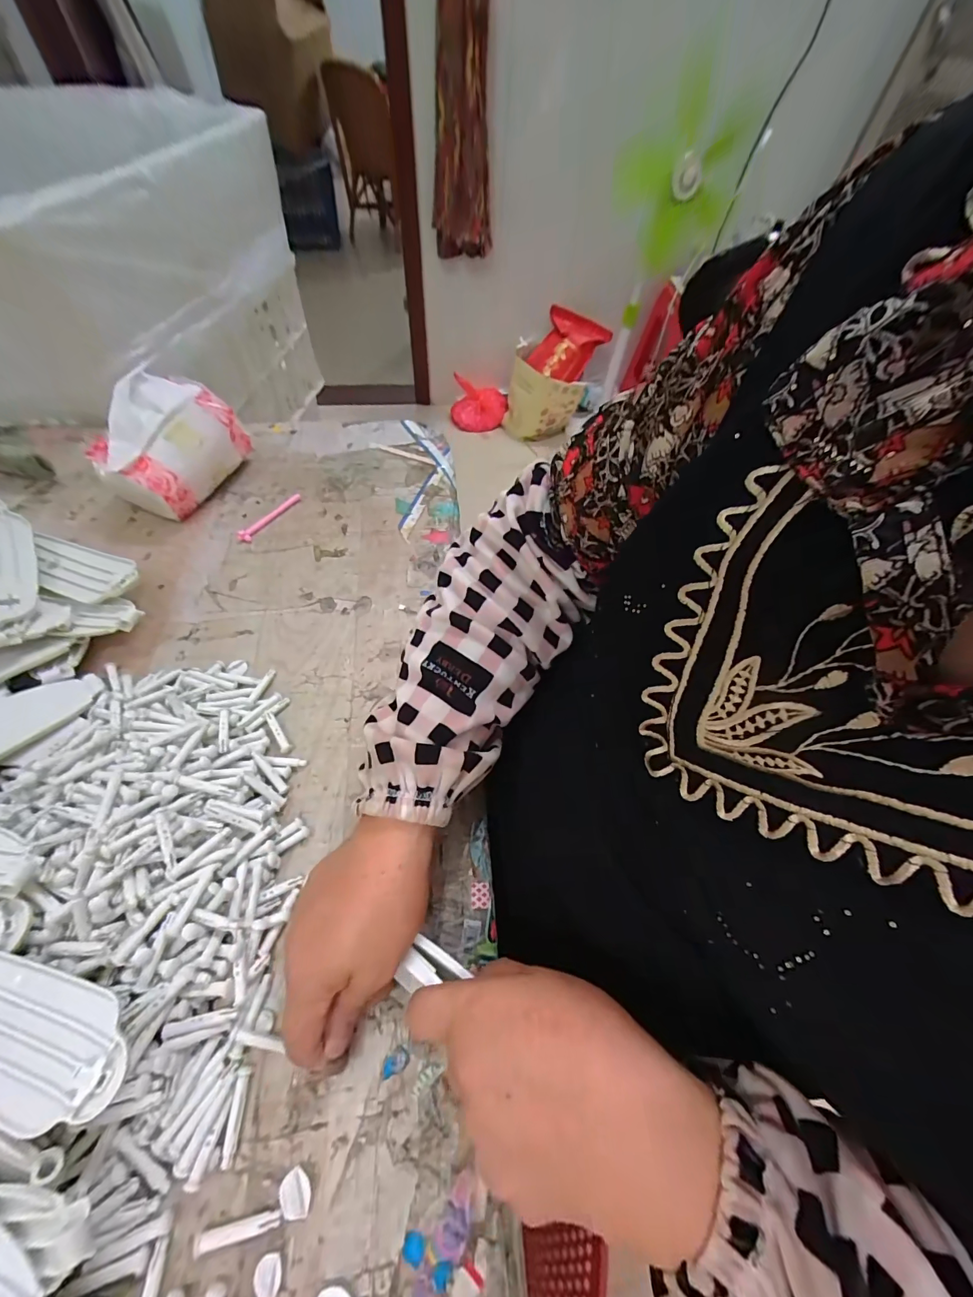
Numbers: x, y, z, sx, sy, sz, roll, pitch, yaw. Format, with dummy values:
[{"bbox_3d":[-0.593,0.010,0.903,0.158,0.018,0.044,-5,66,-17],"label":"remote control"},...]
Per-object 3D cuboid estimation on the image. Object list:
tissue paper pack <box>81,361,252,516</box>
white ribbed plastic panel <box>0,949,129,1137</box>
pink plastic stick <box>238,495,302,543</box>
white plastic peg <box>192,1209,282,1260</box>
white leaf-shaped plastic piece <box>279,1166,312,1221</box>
[{"bbox_3d":[-0.340,-0.212,0.450,0.086,0.095,0.134,17,59,7],"label":"tissue paper pack"},{"bbox_3d":[-0.250,0.187,0.209,0.151,0.023,0.050,15,60,6],"label":"white ribbed plastic panel"},{"bbox_3d":[-0.239,-0.145,0.463,0.018,0.006,0.084,25,60,12],"label":"pink plastic stick"},{"bbox_3d":[-0.126,0.295,0.213,0.042,0.006,0.008,-10,59,-9],"label":"white plastic peg"},{"bbox_3d":[-0.099,0.286,0.220,0.014,0.004,0.018,-38,67,-23],"label":"white leaf-shaped plastic piece"}]

